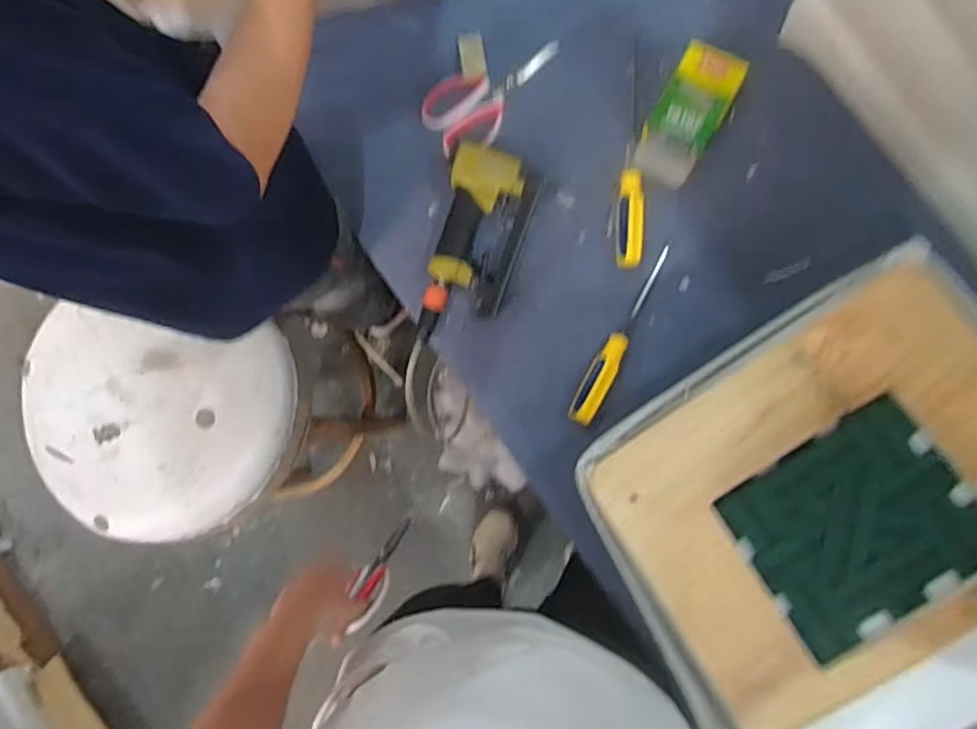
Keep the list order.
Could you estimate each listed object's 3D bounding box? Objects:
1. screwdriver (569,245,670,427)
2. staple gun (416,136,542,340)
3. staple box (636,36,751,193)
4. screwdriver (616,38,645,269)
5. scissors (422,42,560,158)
[{"bbox_3d":[0.168,-0.036,0.732,0.033,0.032,0.242,29,91,10],"label":"screwdriver"},{"bbox_3d":[-0.016,-0.148,0.762,0.121,0.044,0.256,17,89,10],"label":"staple gun"},{"bbox_3d":[0.247,-0.309,0.735,0.077,0.025,0.166,30,103,10],"label":"staple box"},{"bbox_3d":[0.179,-0.267,0.747,0.032,0.026,0.293,1,86,9],"label":"screwdriver"},{"bbox_3d":[0.008,-0.353,0.781,0.191,0.017,0.105,-23,83,7],"label":"scissors"}]

